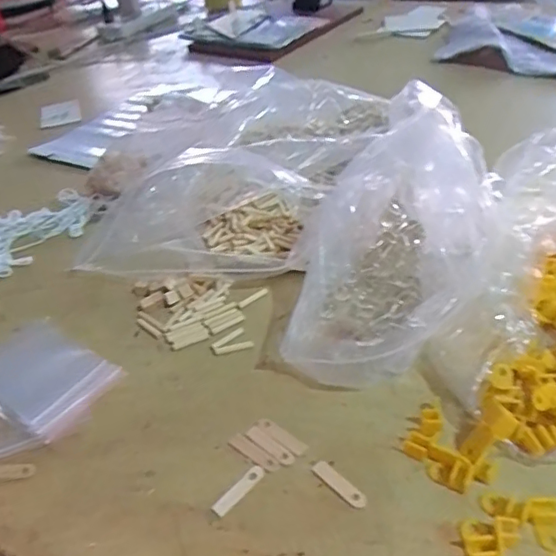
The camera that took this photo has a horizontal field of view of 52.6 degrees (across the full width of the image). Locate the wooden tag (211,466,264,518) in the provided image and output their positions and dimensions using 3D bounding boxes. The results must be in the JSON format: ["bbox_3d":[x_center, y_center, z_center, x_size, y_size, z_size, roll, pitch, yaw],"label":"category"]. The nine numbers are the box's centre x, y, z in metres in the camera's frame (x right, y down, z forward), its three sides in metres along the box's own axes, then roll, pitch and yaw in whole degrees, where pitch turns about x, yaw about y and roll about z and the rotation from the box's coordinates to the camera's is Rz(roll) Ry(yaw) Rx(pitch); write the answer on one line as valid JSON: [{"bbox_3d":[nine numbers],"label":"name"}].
[{"bbox_3d":[-0.024,0.132,0.349,0.010,0.004,0.039,28,50,36],"label":"wooden tag"}]

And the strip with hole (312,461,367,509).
[{"bbox_3d":[0.038,0.127,0.348,0.011,0.004,0.039,-31,44,-28],"label":"strip with hole"}]

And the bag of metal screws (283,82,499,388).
[{"bbox_3d":[0.091,-0.026,0.439,0.144,0.120,0.198,6,40,15],"label":"bag of metal screws"}]

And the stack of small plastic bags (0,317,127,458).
[{"bbox_3d":[-0.187,0.080,0.431,0.120,0.009,0.096,26,49,35],"label":"stack of small plastic bags"}]

